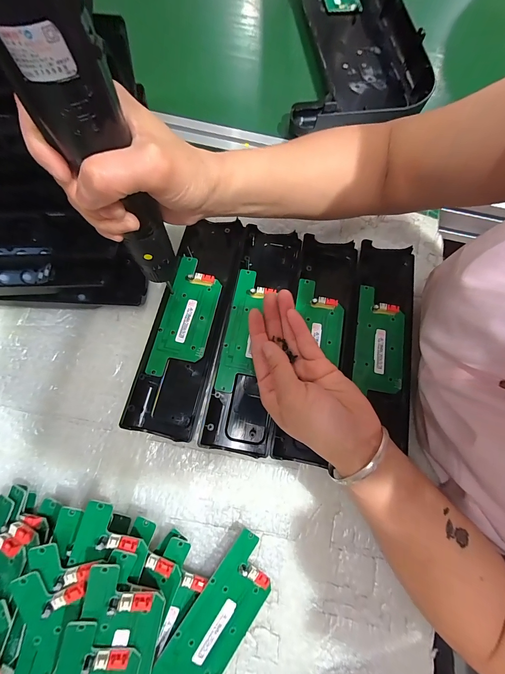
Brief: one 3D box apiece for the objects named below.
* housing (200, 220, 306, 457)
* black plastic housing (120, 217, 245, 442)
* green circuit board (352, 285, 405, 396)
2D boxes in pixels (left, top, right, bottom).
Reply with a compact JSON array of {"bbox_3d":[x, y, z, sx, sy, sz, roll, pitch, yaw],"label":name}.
[{"bbox_3d":[0.005,-0.008,0.311,0.069,0.015,0.248,11,74,1],"label":"housing"},{"bbox_3d":[-0.067,-0.025,0.313,0.069,0.019,0.251,13,74,2],"label":"black plastic housing"},{"bbox_3d":[0.141,0.001,0.313,0.051,0.008,0.114,11,74,1],"label":"green circuit board"}]

